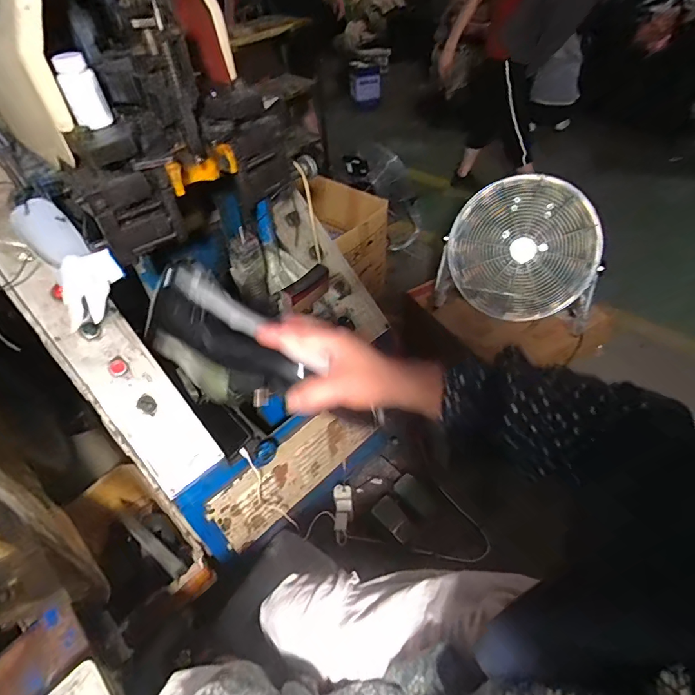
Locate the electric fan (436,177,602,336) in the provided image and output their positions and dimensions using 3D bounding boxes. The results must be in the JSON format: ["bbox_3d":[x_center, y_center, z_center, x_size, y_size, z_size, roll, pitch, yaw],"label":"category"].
[{"bbox_3d":[0.627,-0.325,1.559,0.553,0.463,0.237,9,49,13],"label":"electric fan"}]

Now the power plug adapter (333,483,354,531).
[{"bbox_3d":[-0.010,0.473,1.271,0.064,0.024,0.127,7,60,-25],"label":"power plug adapter"}]

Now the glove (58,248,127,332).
[{"bbox_3d":[-0.419,-0.103,0.694,0.109,0.091,0.094,-32,53,-23],"label":"glove"}]

